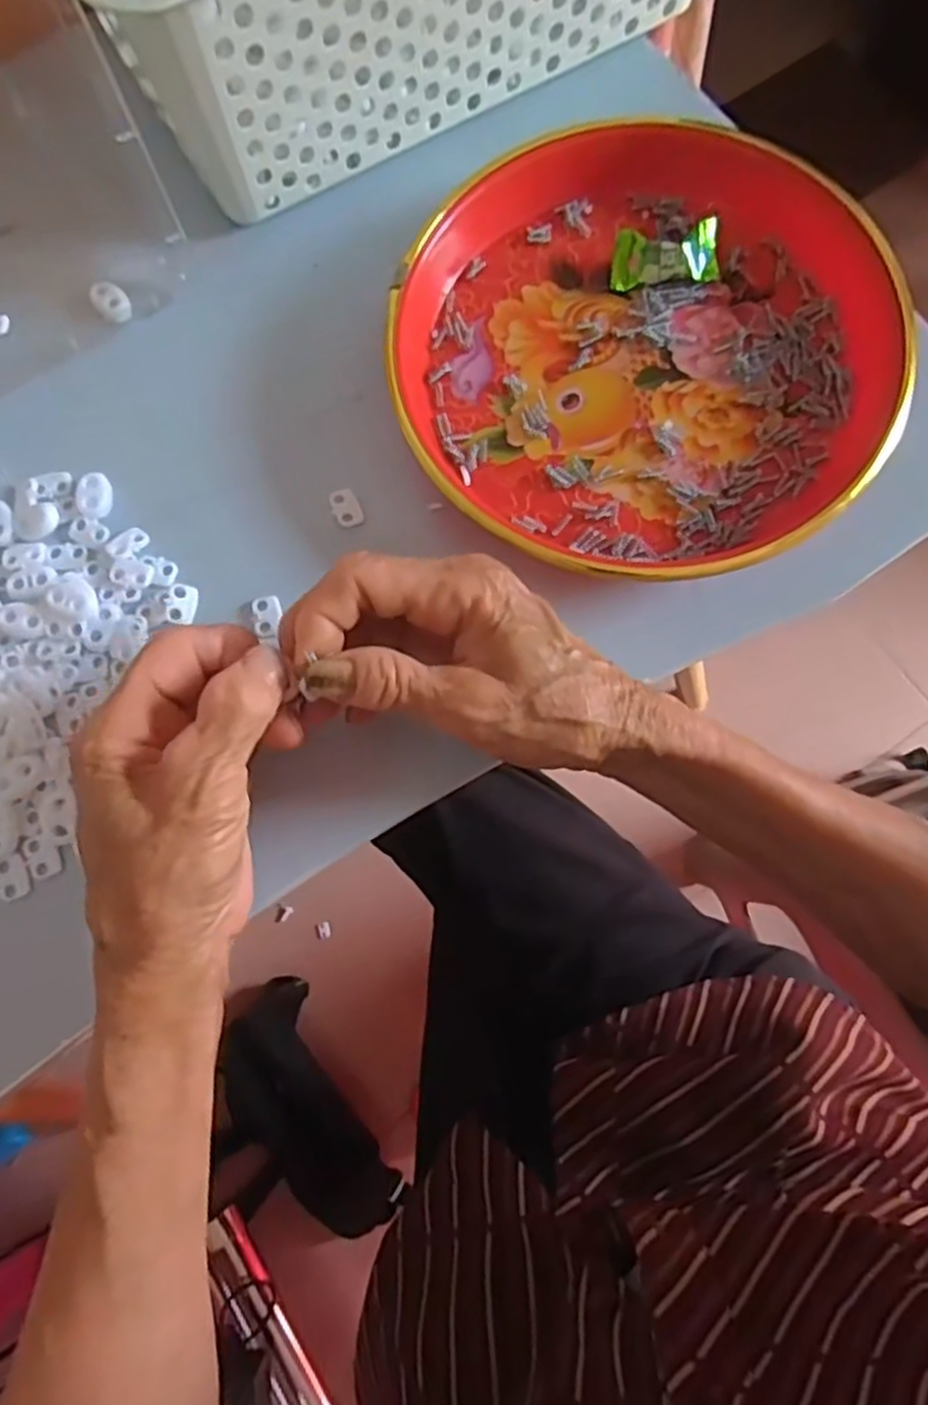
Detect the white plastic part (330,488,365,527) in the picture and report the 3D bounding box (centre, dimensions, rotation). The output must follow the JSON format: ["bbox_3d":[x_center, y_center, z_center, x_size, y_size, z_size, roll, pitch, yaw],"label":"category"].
[{"bbox_3d":[-0.053,-0.088,0.342,0.013,0.007,0.018,-23,80,-5],"label":"white plastic part"}]

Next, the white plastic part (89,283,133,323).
[{"bbox_3d":[-0.172,-0.195,0.366,0.023,0.004,0.015,44,81,7],"label":"white plastic part"}]

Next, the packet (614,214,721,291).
[{"bbox_3d":[0.093,-0.208,0.348,0.048,0.014,0.026,-4,79,-2],"label":"packet"}]

